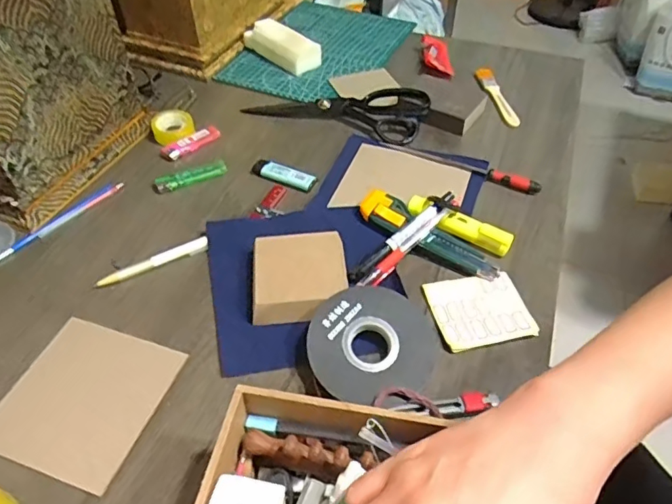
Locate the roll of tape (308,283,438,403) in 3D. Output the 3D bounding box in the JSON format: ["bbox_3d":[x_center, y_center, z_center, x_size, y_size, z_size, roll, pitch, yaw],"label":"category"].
[{"bbox_3d":[0.030,0.077,0.450,0.110,0.015,0.095,-8,65,-14],"label":"roll of tape"}]

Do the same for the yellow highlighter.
[{"bbox_3d":[0.126,-0.028,0.546,0.113,0.022,0.023,23,52,20],"label":"yellow highlighter"}]

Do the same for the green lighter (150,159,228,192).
[{"bbox_3d":[-0.171,-0.088,0.616,0.087,0.010,0.022,-19,50,-16],"label":"green lighter"}]

